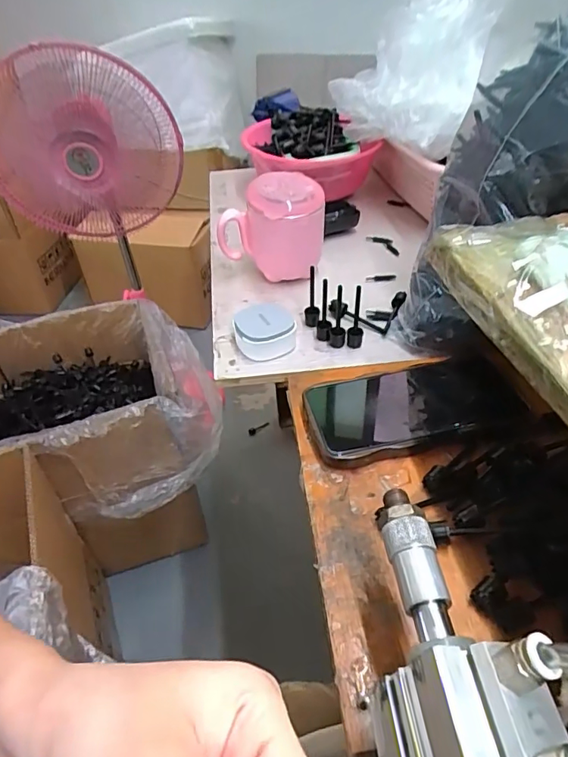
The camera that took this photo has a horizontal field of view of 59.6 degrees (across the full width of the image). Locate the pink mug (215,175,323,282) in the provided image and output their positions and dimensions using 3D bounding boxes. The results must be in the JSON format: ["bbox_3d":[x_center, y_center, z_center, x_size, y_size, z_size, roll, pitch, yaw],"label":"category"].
[{"bbox_3d":[-0.013,-0.155,0.532,0.108,0.103,0.065,-6,43,-3],"label":"pink mug"}]

